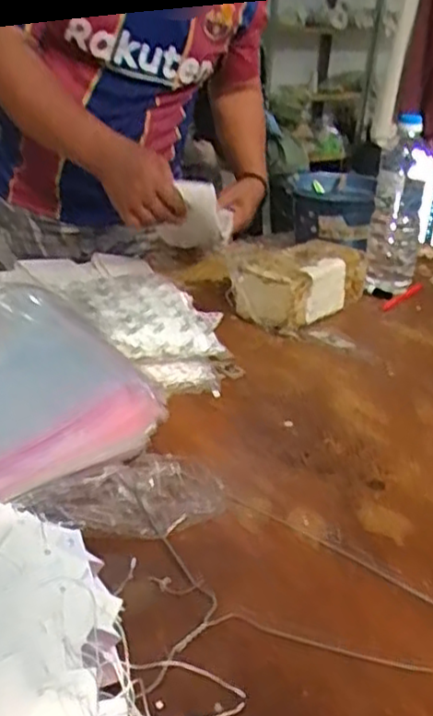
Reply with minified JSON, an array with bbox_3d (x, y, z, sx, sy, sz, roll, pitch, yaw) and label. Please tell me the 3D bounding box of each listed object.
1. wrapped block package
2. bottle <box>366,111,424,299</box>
[{"bbox_3d":[0.124,-0.115,1.024,0.099,0.101,0.203,23,32,35],"label":"wrapped block package"},{"bbox_3d":[0.279,-0.224,1.072,0.076,0.268,0.082,8,26,11],"label":"bottle"}]

